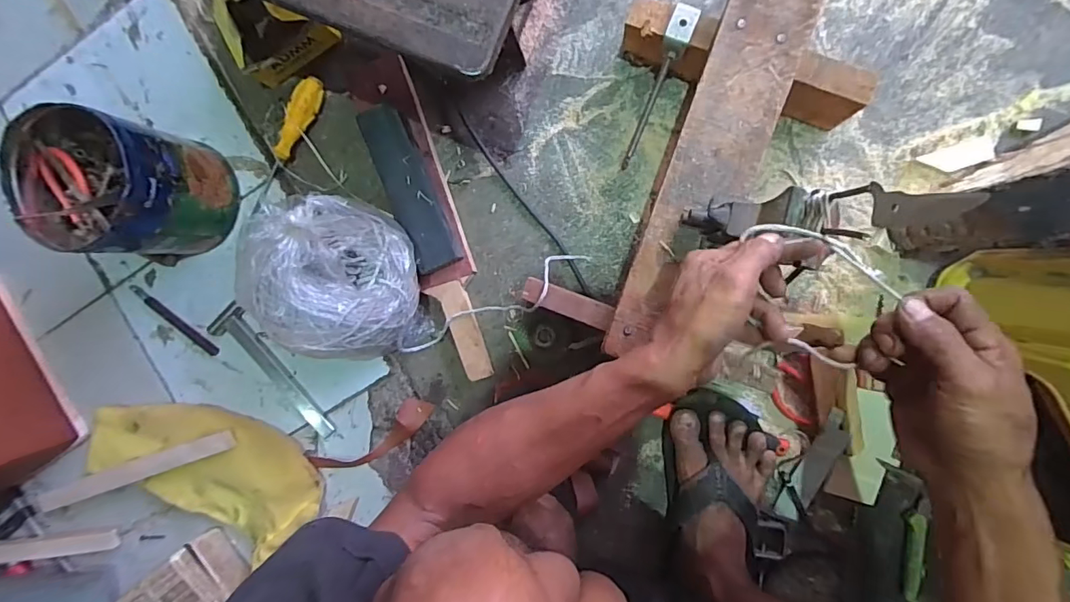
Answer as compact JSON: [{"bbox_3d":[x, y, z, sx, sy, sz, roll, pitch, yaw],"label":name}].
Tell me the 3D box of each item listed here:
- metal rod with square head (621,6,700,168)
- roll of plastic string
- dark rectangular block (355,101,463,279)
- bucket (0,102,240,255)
[{"bbox_3d":[0.129,-0.224,0.524,0.026,0.018,0.171,24,131,6],"label":"metal rod with square head"},{"bbox_3d":[-0.208,-0.019,0.532,0.146,0.199,0.170,-10,92,9],"label":"roll of plastic string"},{"bbox_3d":[-0.149,-0.134,0.569,0.053,0.024,0.198,-23,91,9],"label":"dark rectangular block"},{"bbox_3d":[-0.477,-0.133,0.581,0.154,0.173,0.145,1,95,8],"label":"bucket"}]

